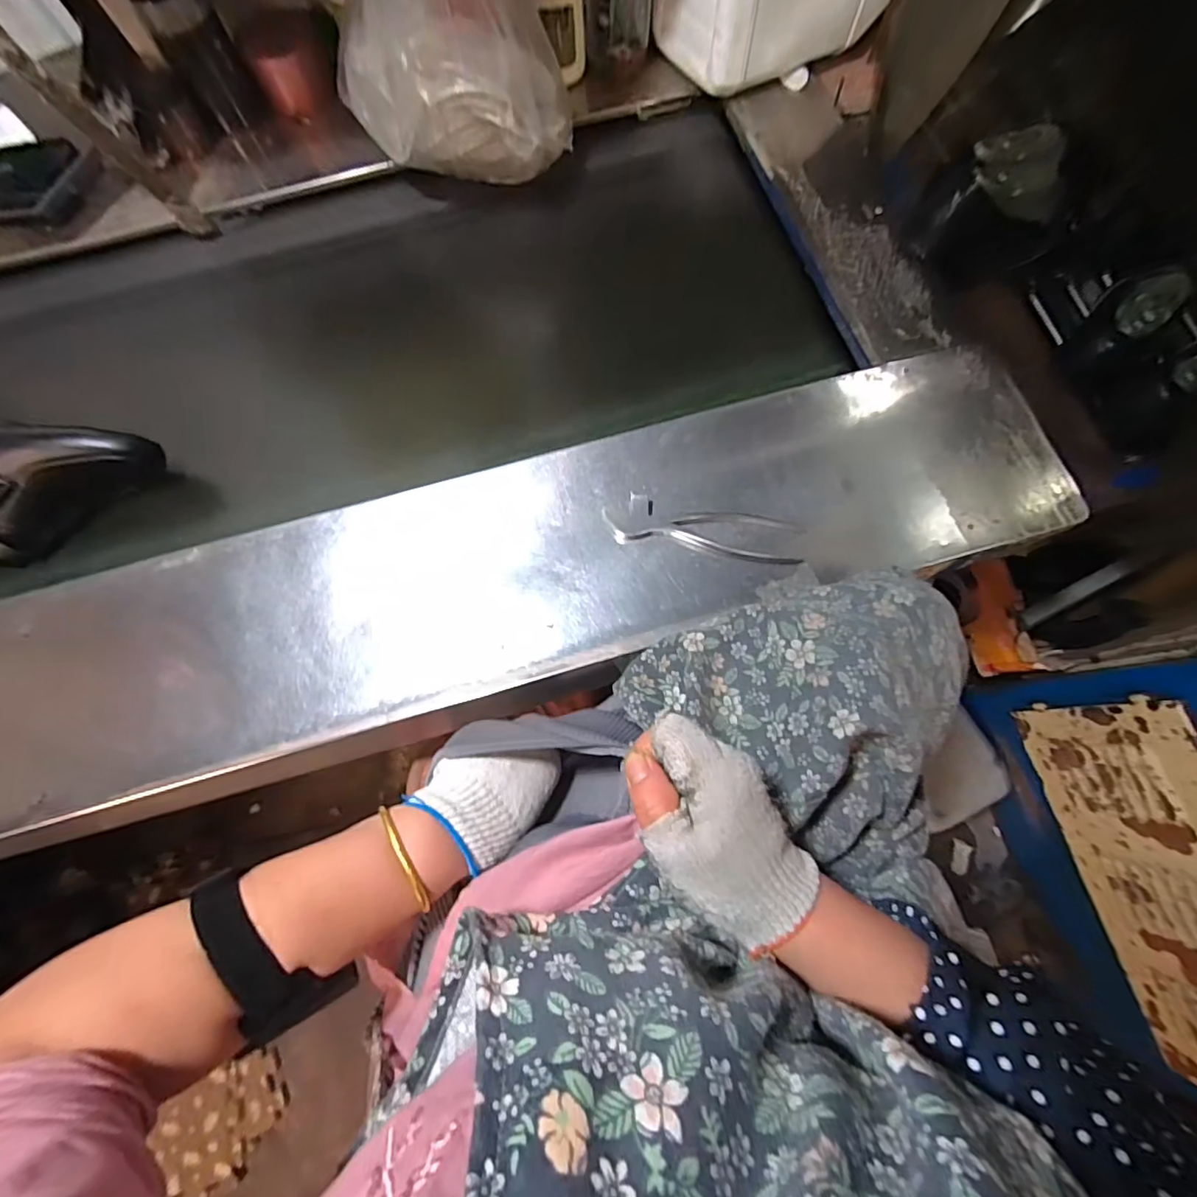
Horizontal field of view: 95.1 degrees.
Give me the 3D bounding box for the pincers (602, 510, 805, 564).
[{"bbox_3d":[0.103,-0.063,0.540,0.192,0.009,0.049,2,75,2],"label":"pincers"}]

